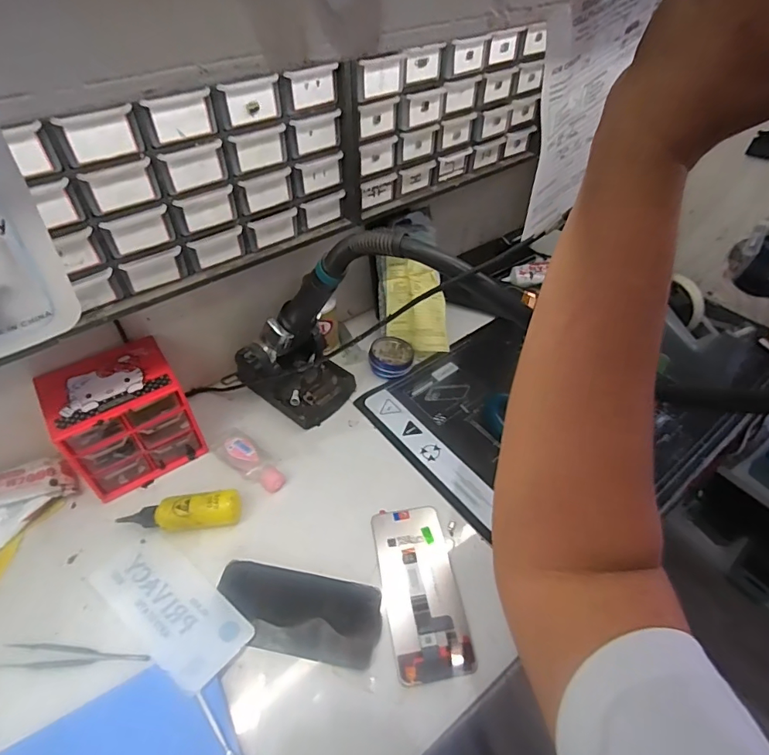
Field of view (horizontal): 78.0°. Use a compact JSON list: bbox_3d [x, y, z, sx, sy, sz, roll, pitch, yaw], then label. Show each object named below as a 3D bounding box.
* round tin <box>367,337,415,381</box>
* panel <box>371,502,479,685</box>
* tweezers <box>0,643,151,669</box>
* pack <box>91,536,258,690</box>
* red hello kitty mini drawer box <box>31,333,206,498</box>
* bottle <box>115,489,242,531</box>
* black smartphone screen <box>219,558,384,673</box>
[{"bbox_3d":[0.010,-0.029,0.669,0.060,0.020,0.068,4,48,3],"label":"round tin"},{"bbox_3d":[0.035,0.205,0.469,0.074,0.006,0.161,-6,48,-7],"label":"panel"},{"bbox_3d":[-0.278,0.252,0.427,0.135,0.007,0.020,2,48,1],"label":"tweezers"},{"bbox_3d":[-0.206,0.216,0.452,0.166,0.010,0.074,30,54,23],"label":"pack"},{"bbox_3d":[-0.289,0.045,0.534,0.124,0.117,0.100,-28,54,-24],"label":"red hello kitty mini drawer box"},{"bbox_3d":[-0.215,0.146,0.499,0.121,0.034,0.033,-7,48,-8],"label":"bottle"},{"bbox_3d":[-0.084,0.223,0.453,0.157,0.005,0.072,8,48,6],"label":"black smartphone screen"}]

